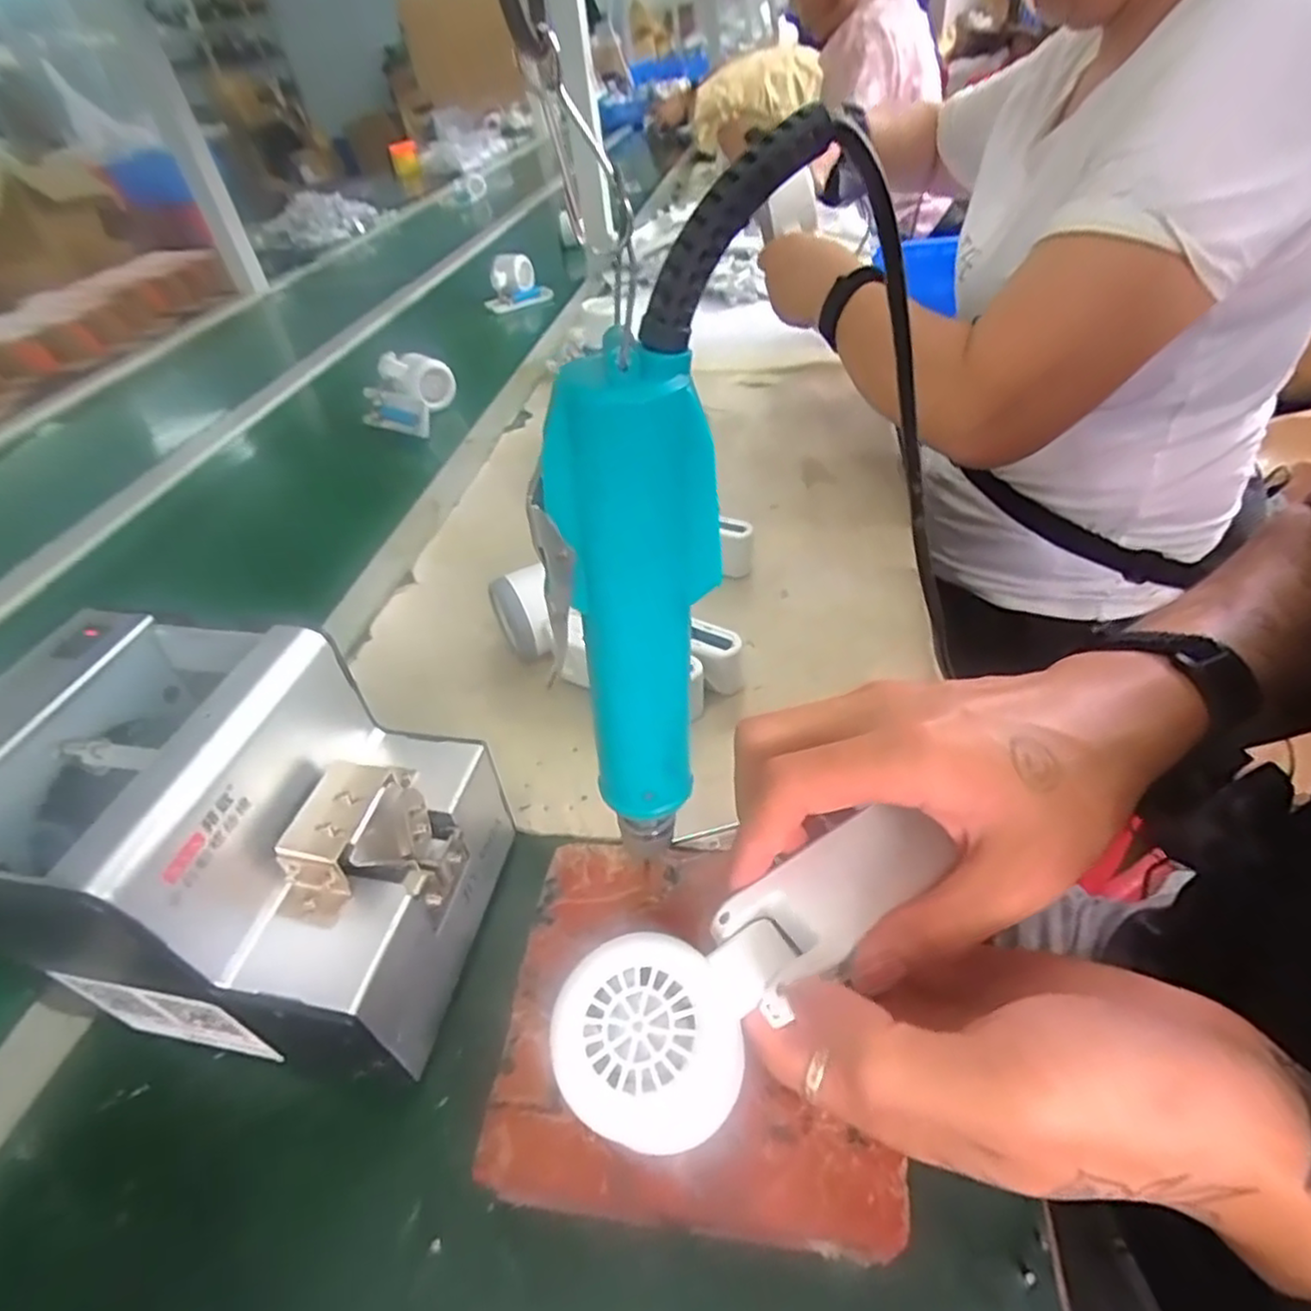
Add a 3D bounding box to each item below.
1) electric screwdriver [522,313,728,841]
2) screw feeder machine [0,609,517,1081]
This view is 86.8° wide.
[{"bbox_3d":[-0.005,-0.006,0.211,0.041,0.162,0.031,-34,49,-26],"label":"electric screwdriver"},{"bbox_3d":[-0.172,0.079,0.297,0.171,0.149,0.129,6,45,13],"label":"screw feeder machine"}]

